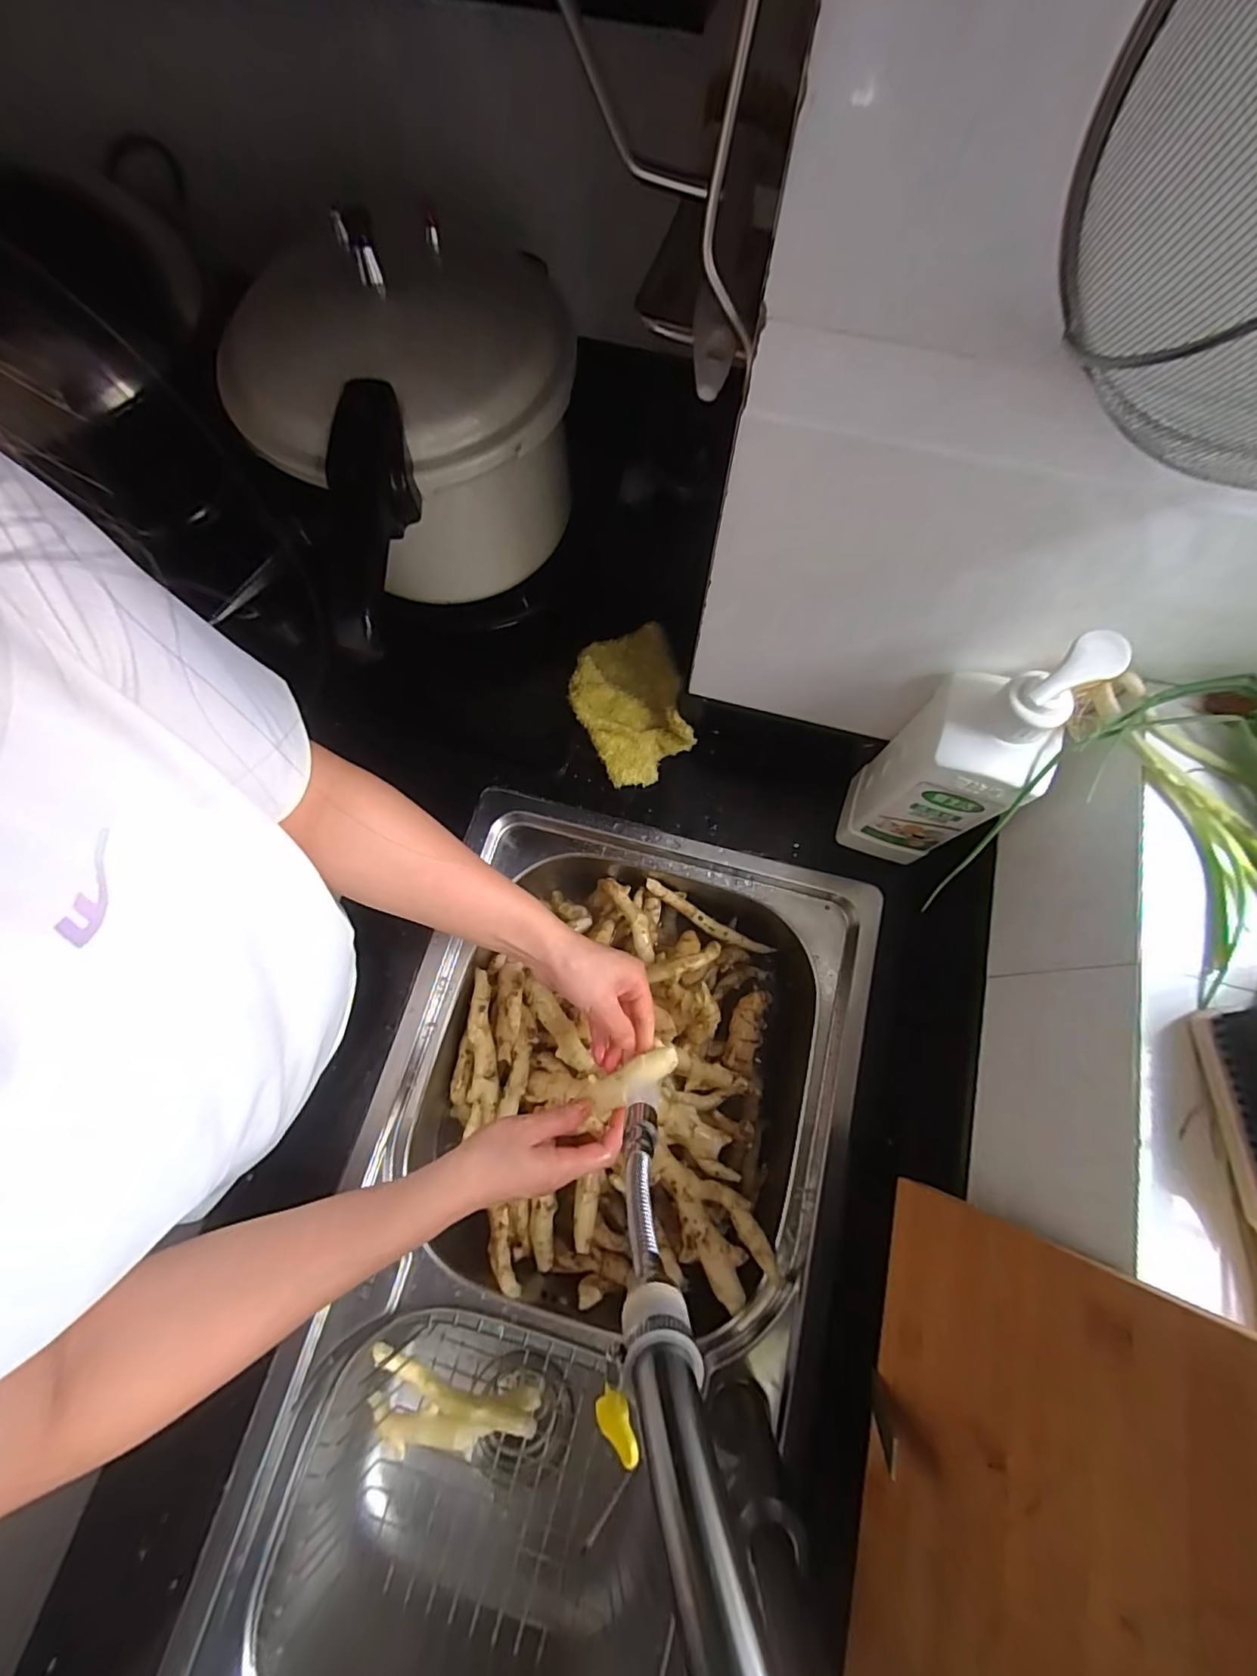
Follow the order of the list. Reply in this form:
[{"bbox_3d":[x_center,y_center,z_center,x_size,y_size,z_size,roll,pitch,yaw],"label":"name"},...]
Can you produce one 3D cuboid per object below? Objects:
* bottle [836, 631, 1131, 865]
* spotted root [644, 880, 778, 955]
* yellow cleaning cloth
[{"bbox_3d":[0.250,-0.057,0.430,0.084,0.270,0.077,32,76,9],"label":"bottle"},{"bbox_3d":[0.086,0.091,0.625,0.157,0.016,0.018,31,75,-5],"label":"spotted root"},{"bbox_3d":[0.000,-0.144,0.589,0.112,0.047,0.177,-8,73,-3],"label":"yellow cleaning cloth"}]

